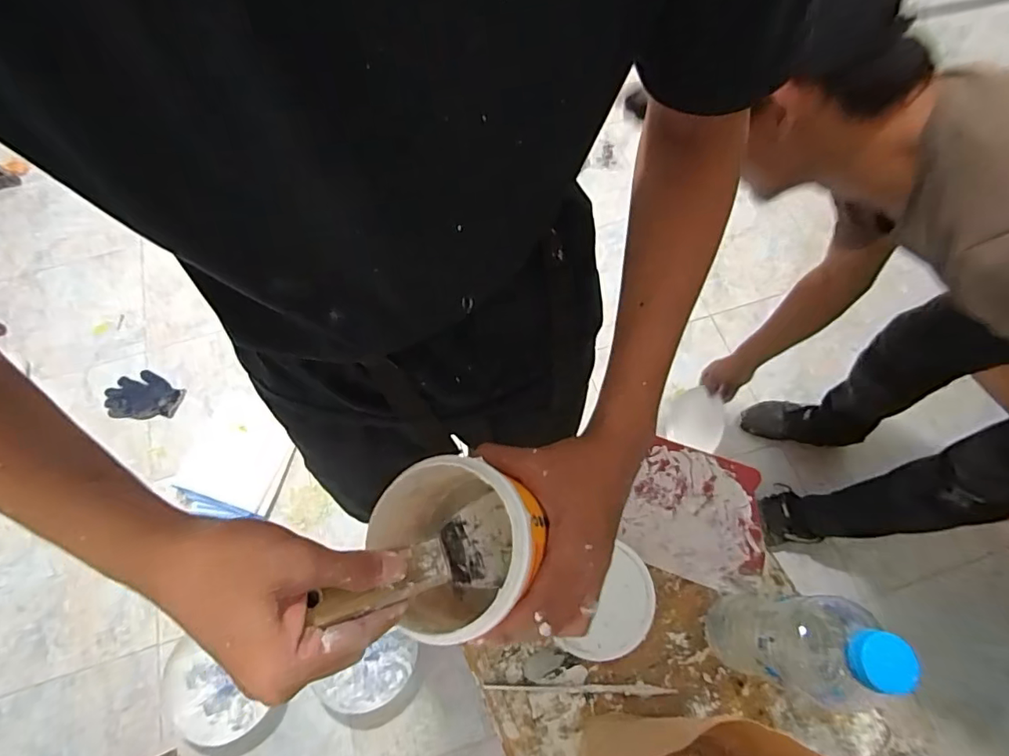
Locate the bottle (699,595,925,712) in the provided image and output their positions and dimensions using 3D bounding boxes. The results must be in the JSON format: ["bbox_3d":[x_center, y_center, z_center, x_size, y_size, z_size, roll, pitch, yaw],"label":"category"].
[{"bbox_3d":[0.216,0.199,0.398,0.062,0.235,0.067,4,68,2],"label":"bottle"}]

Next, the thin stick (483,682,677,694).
[{"bbox_3d":[0.070,0.290,0.485,0.174,0.004,0.009,1,68,1],"label":"thin stick"}]

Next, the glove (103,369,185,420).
[{"bbox_3d":[-0.991,0.050,1.422,0.200,0.016,0.142,10,68,5],"label":"glove"}]

